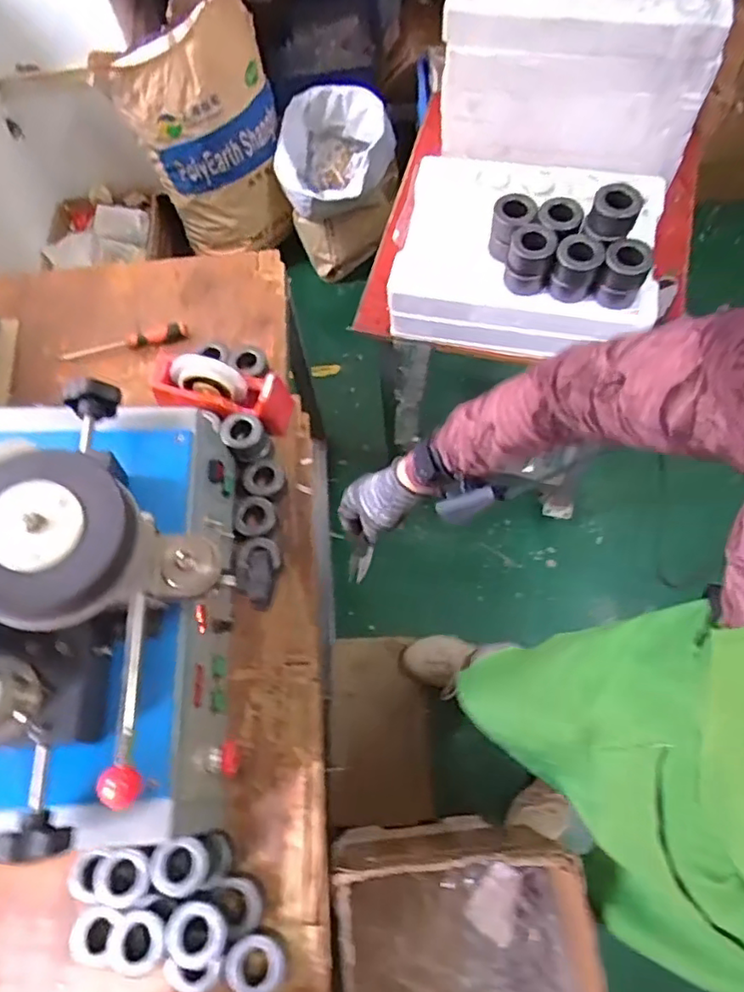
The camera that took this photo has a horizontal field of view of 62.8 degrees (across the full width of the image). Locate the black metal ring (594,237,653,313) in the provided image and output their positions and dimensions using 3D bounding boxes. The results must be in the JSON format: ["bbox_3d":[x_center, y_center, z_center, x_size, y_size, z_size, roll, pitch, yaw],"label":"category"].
[{"bbox_3d":[0.342,-0.305,0.831,0.062,0.078,0.055,19,70,10],"label":"black metal ring"}]

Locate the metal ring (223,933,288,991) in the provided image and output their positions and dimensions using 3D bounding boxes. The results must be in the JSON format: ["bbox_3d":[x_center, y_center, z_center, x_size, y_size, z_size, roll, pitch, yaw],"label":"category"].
[{"bbox_3d":[-0.127,0.520,0.679,0.063,0.041,0.057,5,68,5],"label":"metal ring"}]

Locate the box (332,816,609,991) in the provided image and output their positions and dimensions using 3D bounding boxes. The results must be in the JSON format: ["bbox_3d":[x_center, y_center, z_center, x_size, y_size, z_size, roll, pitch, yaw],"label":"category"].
[{"bbox_3d":[0.117,0.628,0.789,0.292,0.269,0.317,-7,67,0],"label":"box"}]

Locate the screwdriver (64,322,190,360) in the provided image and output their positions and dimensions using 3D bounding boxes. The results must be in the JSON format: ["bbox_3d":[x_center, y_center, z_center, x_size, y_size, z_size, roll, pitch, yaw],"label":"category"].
[{"bbox_3d":[-0.426,-0.266,1.049,0.219,0.023,0.027,-13,68,-3],"label":"screwdriver"}]

